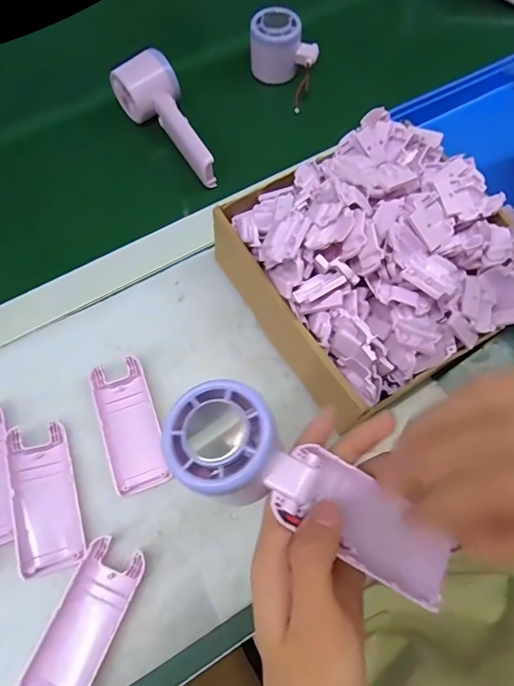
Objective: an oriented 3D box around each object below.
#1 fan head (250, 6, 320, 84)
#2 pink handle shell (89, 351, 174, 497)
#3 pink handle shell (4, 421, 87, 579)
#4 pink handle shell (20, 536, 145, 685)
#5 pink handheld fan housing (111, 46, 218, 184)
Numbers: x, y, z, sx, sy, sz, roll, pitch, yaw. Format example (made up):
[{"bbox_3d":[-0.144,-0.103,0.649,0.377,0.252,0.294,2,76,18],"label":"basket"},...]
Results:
[{"bbox_3d":[0.031,-0.338,0.519,0.076,0.051,0.054,3,68,0],"label":"fan head"},{"bbox_3d":[-0.100,0.064,0.360,0.042,0.011,0.103,-18,69,-8],"label":"pink handle shell"},{"bbox_3d":[-0.155,0.111,0.333,0.040,0.020,0.102,-17,69,-8],"label":"pink handle shell"},{"bbox_3d":[-0.115,0.188,0.308,0.042,0.019,0.100,21,69,8],"label":"pink handle shell"},{"bbox_3d":[-0.093,-0.225,0.466,0.058,0.045,0.144,-25,70,-10],"label":"pink handheld fan housing"}]

